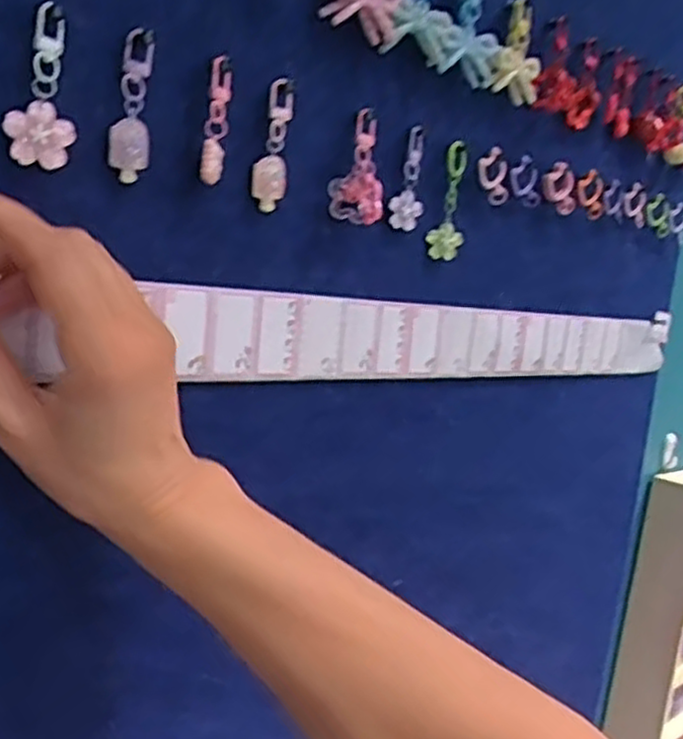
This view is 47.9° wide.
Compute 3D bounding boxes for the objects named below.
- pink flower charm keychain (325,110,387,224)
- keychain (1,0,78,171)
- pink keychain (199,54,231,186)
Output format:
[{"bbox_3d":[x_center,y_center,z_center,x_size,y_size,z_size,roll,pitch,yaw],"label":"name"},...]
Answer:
[{"bbox_3d":[0.011,-0.118,0.448,0.032,0.062,0.011,9,8,10],"label":"pink flower charm keychain"},{"bbox_3d":[-0.129,-0.123,0.334,0.028,0.066,0.006,3,9,-34],"label":"keychain"},{"bbox_3d":[-0.062,-0.124,0.384,0.011,0.059,0.011,7,8,-9],"label":"pink keychain"}]

